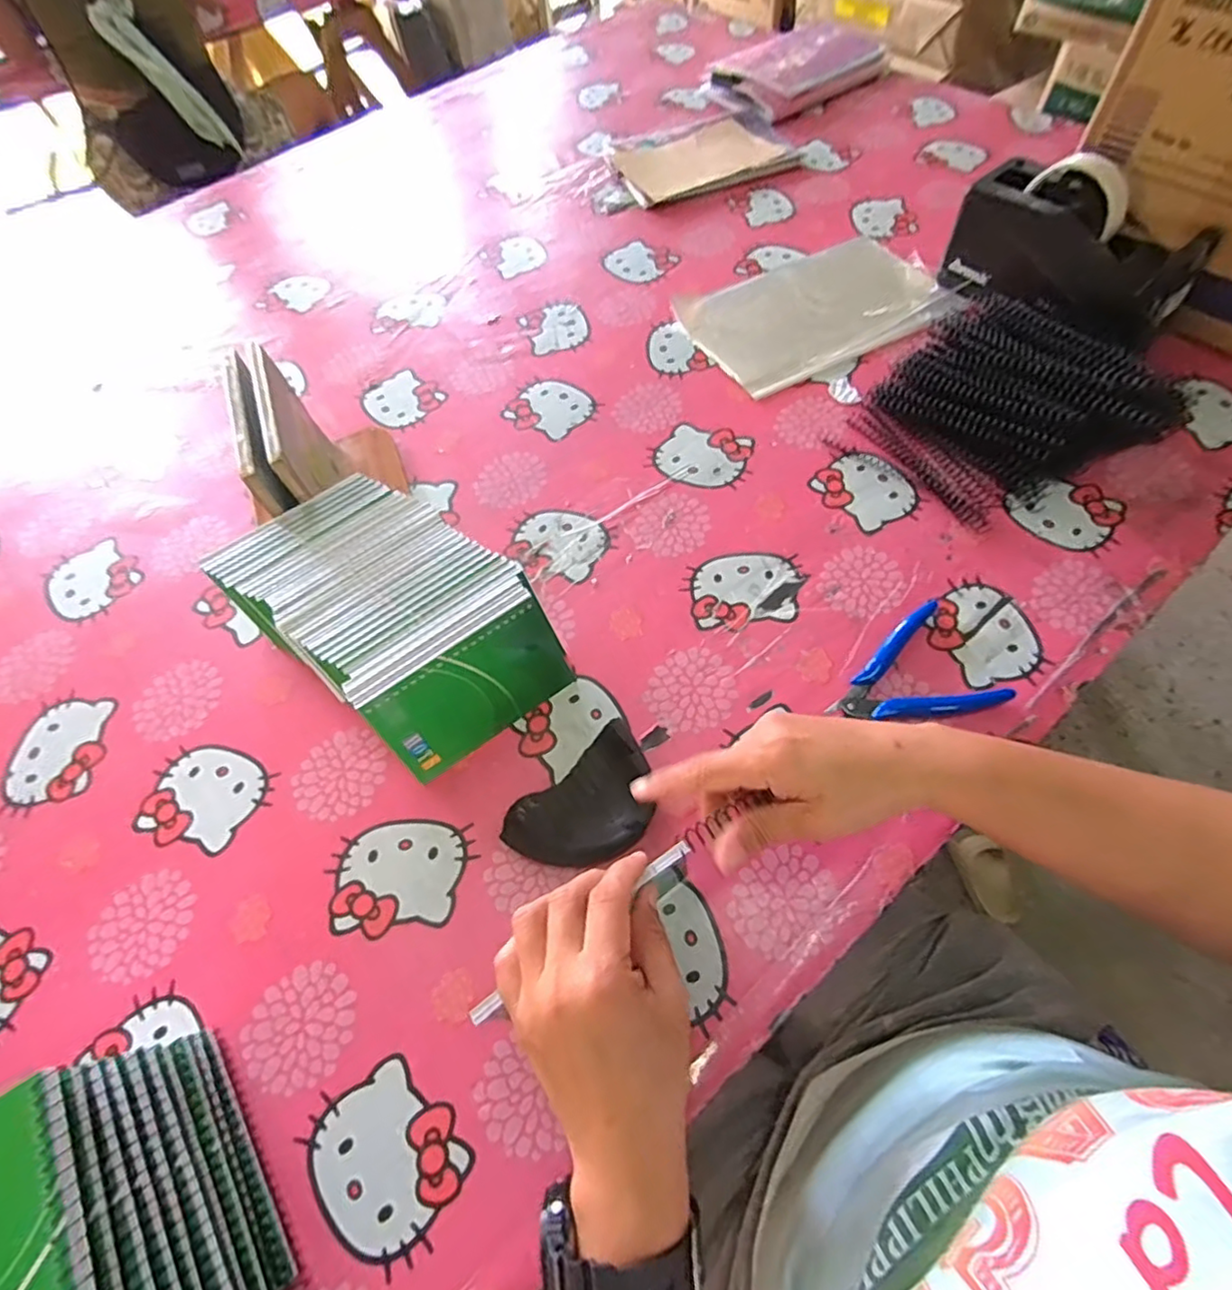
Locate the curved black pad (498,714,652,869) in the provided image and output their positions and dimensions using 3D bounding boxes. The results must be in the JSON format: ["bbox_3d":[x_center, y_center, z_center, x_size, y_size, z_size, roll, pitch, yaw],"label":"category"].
[{"bbox_3d":[-0.017,0.107,0.402,0.101,0.030,0.066,-35,64,-15],"label":"curved black pad"}]

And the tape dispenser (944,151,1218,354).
[{"bbox_3d":[0.415,-0.363,0.565,0.202,0.098,0.082,39,70,22],"label":"tape dispenser"}]

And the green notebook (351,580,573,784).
[{"bbox_3d":[-0.097,0.028,0.426,0.129,0.083,0.011,-35,36,-13],"label":"green notebook"}]

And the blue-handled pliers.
[{"bbox_3d":[0.204,0.021,0.437,0.110,0.013,0.087,-21,62,-8],"label":"blue-handled pliers"}]

